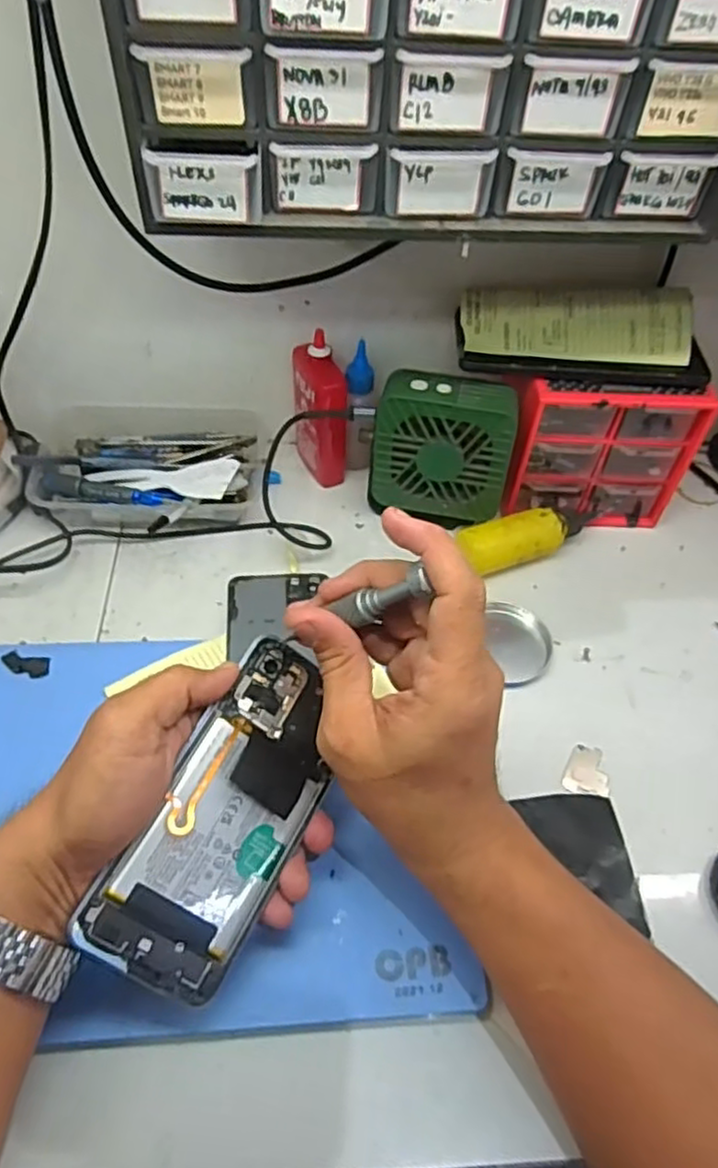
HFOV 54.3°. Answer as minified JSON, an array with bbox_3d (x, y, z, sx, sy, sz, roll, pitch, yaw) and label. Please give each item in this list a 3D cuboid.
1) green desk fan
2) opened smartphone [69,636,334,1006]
[{"bbox_3d":[0.060,-0.098,0.515,0.099,0.099,0.049,5,52,1],"label":"green desk fan"},{"bbox_3d":[-0.056,0.109,0.334,0.070,0.014,0.159,38,64,-16],"label":"opened smartphone"}]

